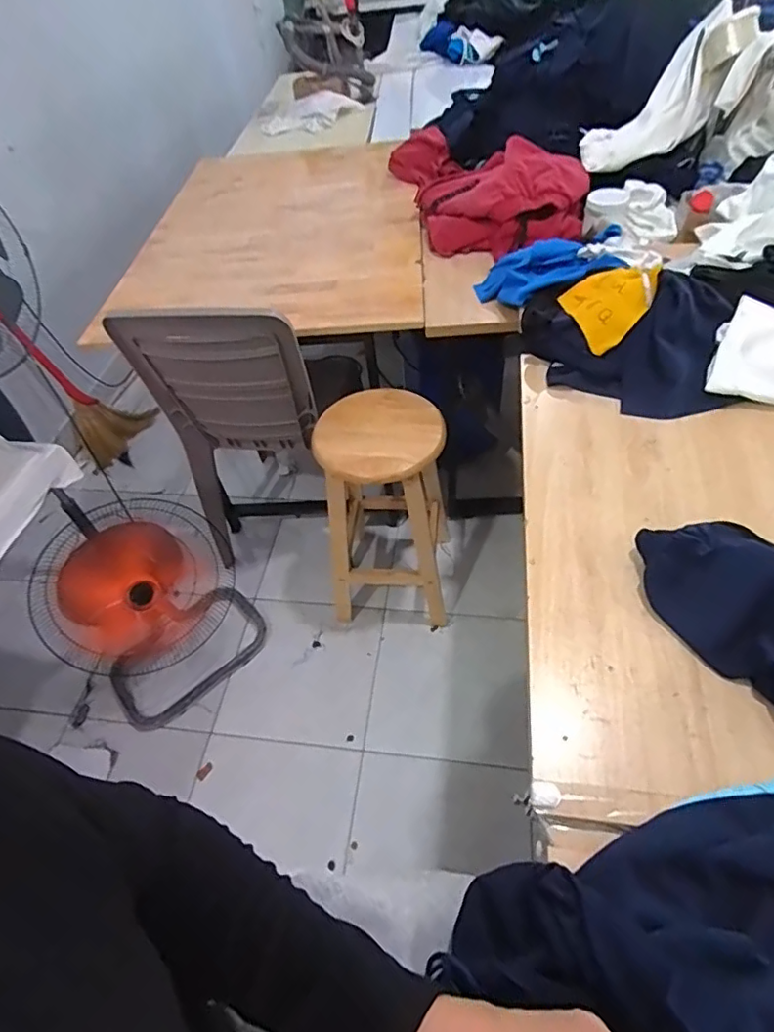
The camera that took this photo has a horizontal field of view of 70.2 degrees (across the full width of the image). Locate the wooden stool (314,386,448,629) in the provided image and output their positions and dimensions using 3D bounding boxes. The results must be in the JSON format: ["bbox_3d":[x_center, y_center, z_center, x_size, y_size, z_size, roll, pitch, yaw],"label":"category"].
[{"bbox_3d":[0.004,-0.003,1.463,0.305,0.627,0.313,3,51,9],"label":"wooden stool"}]

